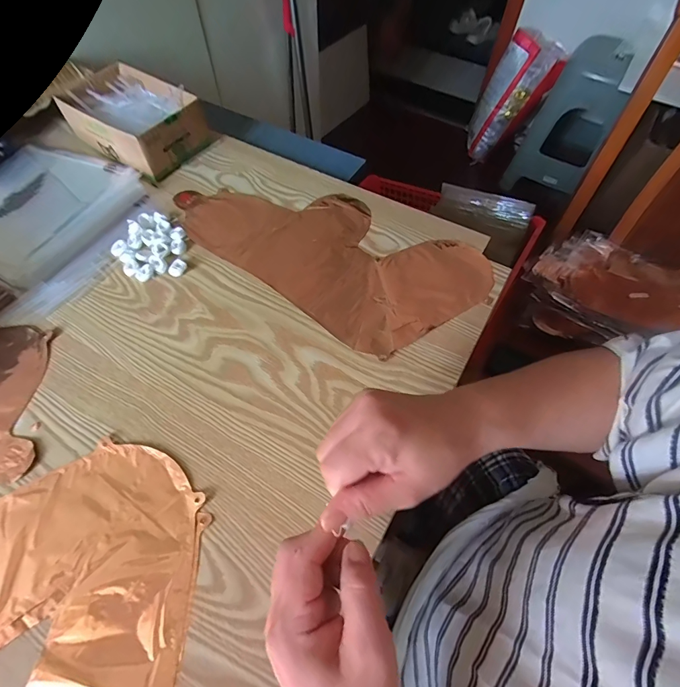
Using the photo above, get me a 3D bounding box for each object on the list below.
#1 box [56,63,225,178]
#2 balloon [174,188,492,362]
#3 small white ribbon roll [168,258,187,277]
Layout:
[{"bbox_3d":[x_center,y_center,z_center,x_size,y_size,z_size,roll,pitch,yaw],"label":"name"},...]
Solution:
[{"bbox_3d":[-0.309,-0.343,0.589,0.174,0.069,0.137,29,64,17],"label":"box"},{"bbox_3d":[-0.020,-0.137,0.504,0.406,0.006,0.205,34,65,19],"label":"balloon"},{"bbox_3d":[-0.206,-0.095,0.478,0.017,0.011,0.024,18,61,11],"label":"small white ribbon roll"}]

